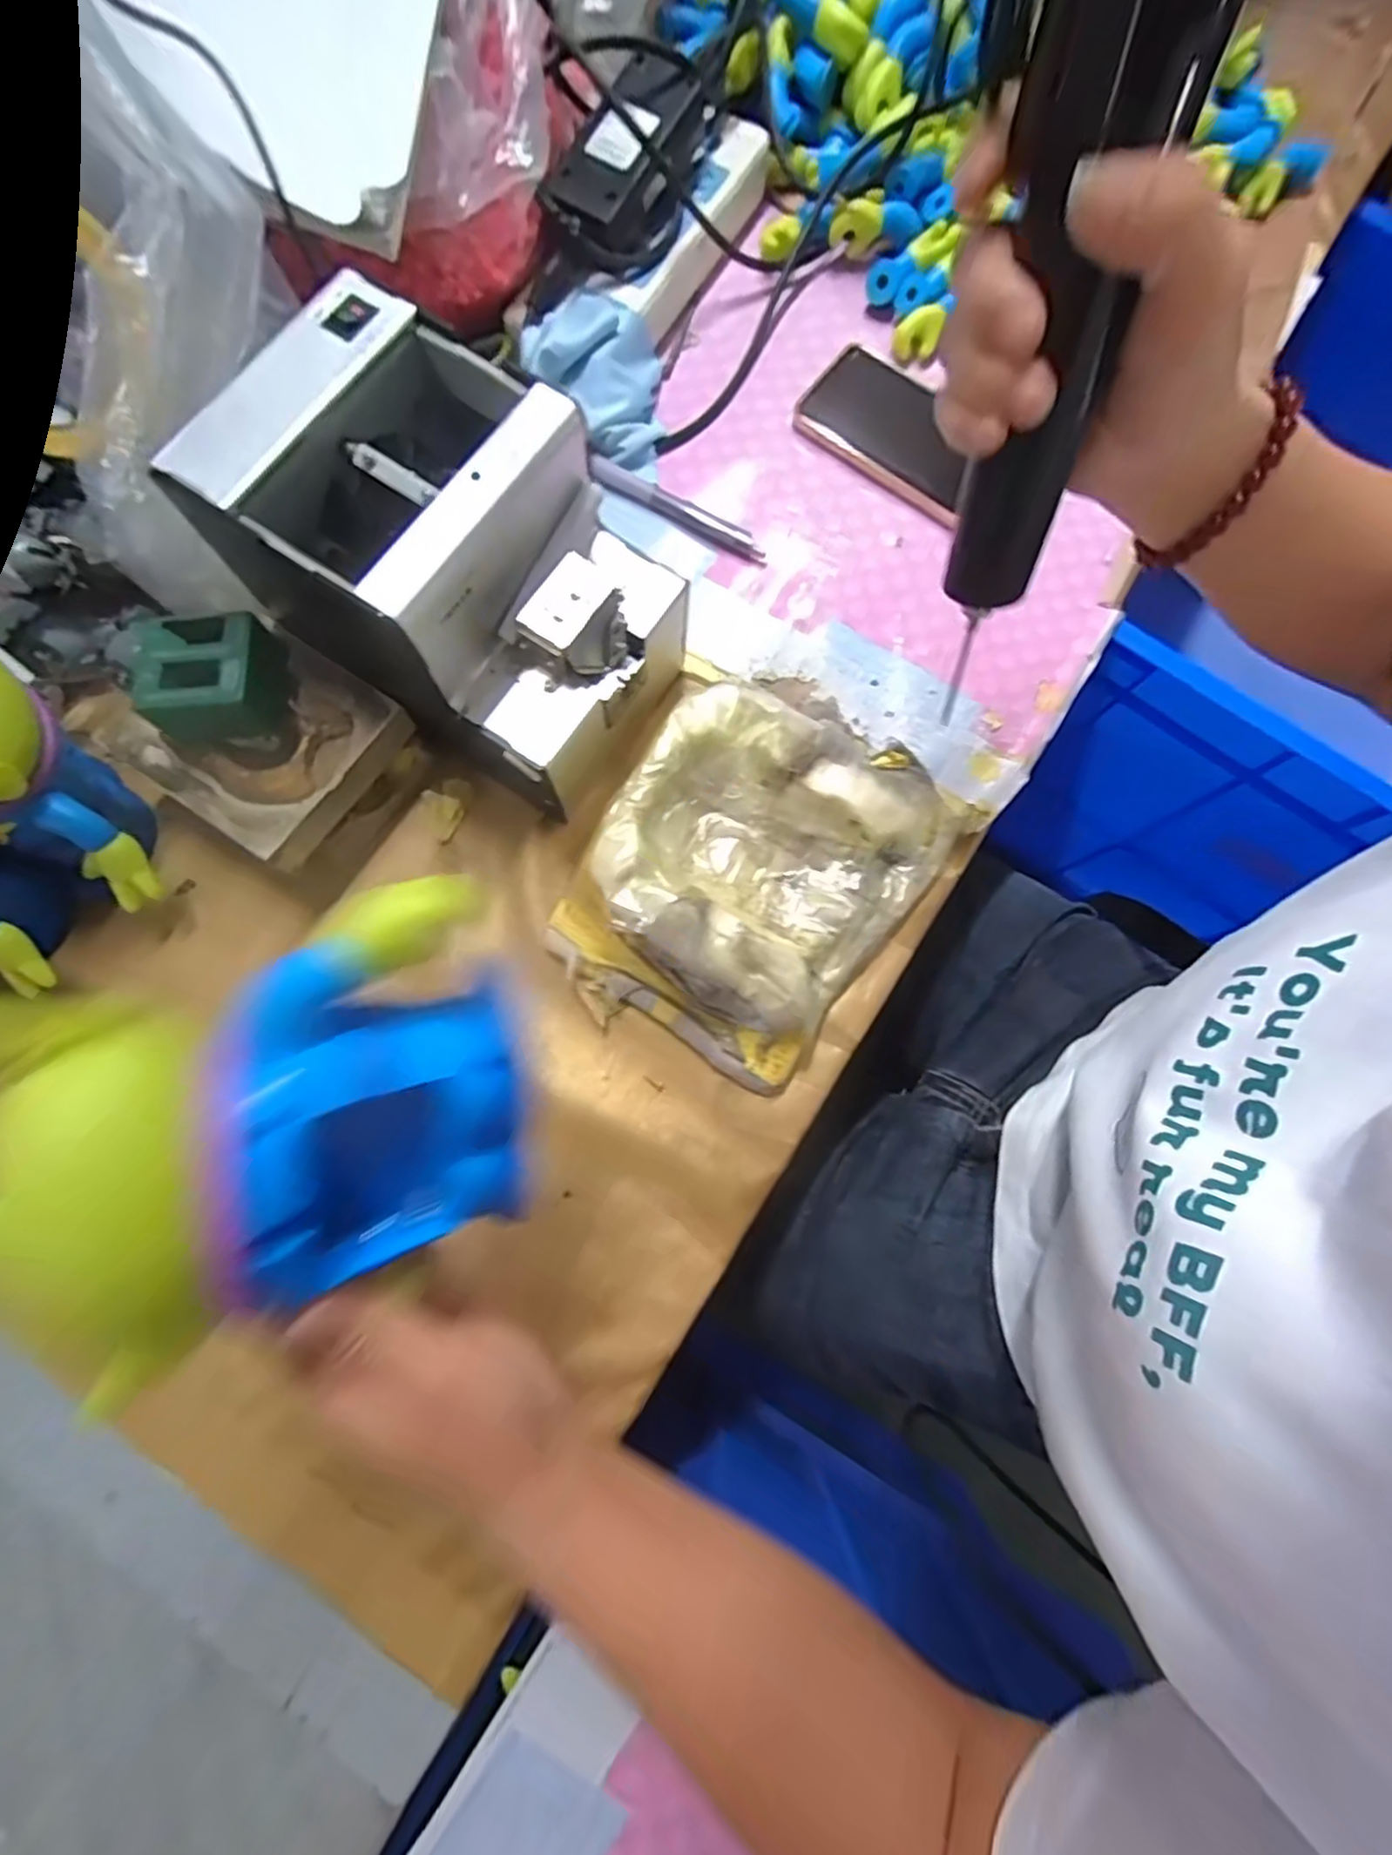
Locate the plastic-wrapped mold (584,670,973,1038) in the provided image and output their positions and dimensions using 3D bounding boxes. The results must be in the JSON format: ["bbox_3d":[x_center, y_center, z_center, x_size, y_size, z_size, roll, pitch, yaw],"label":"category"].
[{"bbox_3d":[0.042,-0.048,0.370,0.160,0.057,0.188,40,81,6],"label":"plastic-wrapped mold"}]

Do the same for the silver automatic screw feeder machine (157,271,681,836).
[{"bbox_3d":[-0.111,-0.169,0.342,0.180,0.144,0.127,35,80,5],"label":"silver automatic screw feeder machine"}]

